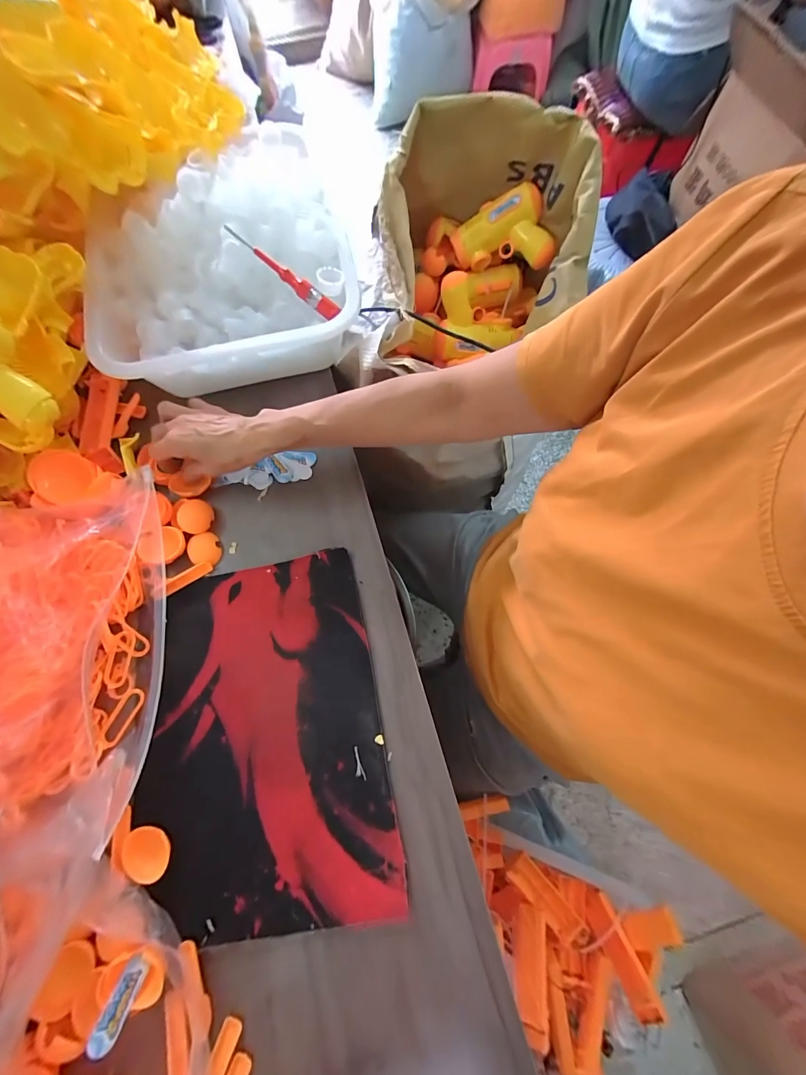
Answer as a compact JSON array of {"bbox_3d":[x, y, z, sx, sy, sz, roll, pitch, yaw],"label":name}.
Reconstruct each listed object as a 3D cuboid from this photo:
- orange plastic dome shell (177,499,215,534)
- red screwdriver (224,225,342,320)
[{"bbox_3d":[-0.228,-0.023,0.411,0.033,0.020,0.039,-10,72,-3],"label":"orange plastic dome shell"},{"bbox_3d":[-0.132,-0.293,0.415,0.150,0.019,0.015,38,75,-1],"label":"red screwdriver"}]

